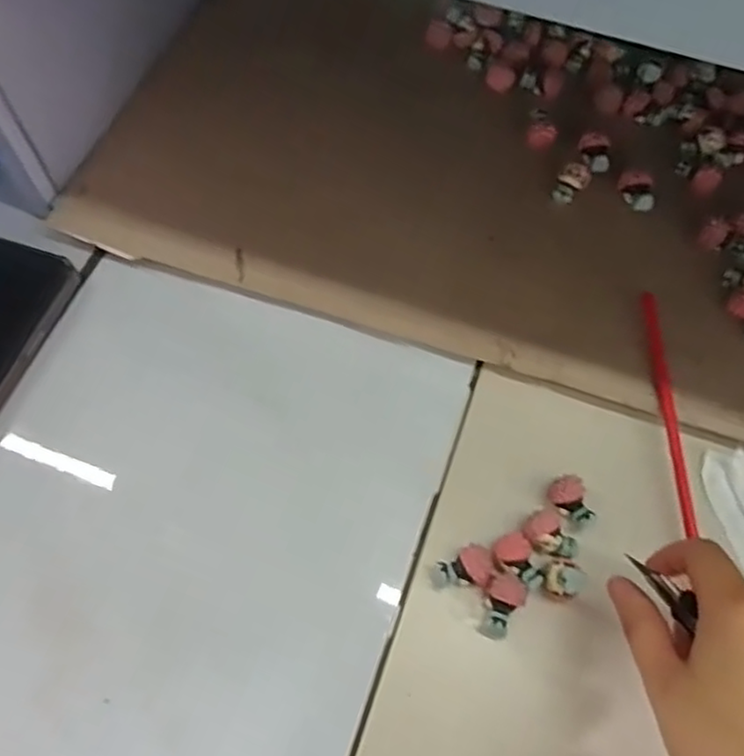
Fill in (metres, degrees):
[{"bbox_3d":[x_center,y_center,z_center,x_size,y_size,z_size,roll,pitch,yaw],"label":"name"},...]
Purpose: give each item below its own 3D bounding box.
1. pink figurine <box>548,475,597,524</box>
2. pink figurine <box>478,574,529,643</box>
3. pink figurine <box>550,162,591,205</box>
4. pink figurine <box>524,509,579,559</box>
[{"bbox_3d":[0.106,0.066,0.355,0.018,0.011,0.026,-15,66,-7],"label":"pink figurine"},{"bbox_3d":[0.066,0.115,0.333,0.019,0.015,0.032,22,67,10],"label":"pink figurine"},{"bbox_3d":[0.129,-0.125,0.429,0.019,0.014,0.026,25,67,11],"label":"pink figurine"},{"bbox_3d":[0.094,0.083,0.344,0.029,0.013,0.019,41,71,17],"label":"pink figurine"}]

